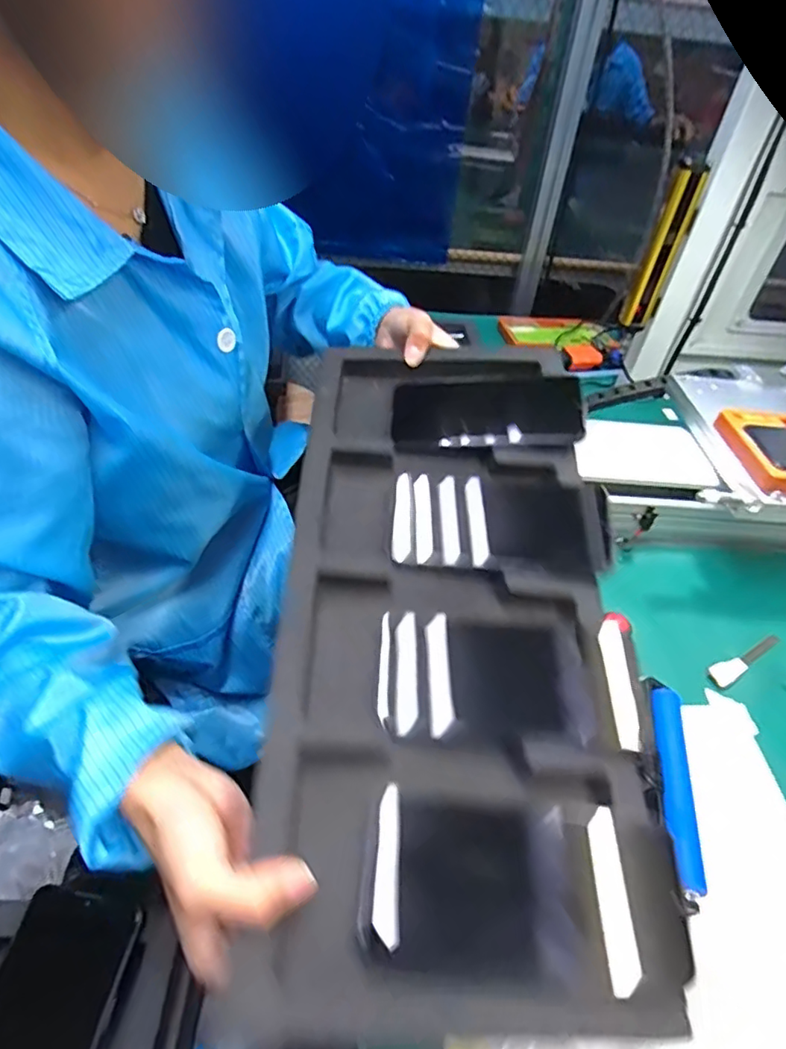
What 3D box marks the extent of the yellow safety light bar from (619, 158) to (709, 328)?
[{"bbox_3d":[0.353,-0.358,0.738,0.037,0.192,0.054,28,49,20],"label":"yellow safety light bar"}]

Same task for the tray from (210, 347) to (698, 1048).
[{"bbox_3d":[0.041,0.041,0.393,0.223,0.034,0.474,5,54,-5],"label":"tray"}]

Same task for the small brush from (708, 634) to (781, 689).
[{"bbox_3d":[0.351,0.133,0.562,0.104,0.007,0.021,-22,52,-25],"label":"small brush"}]

